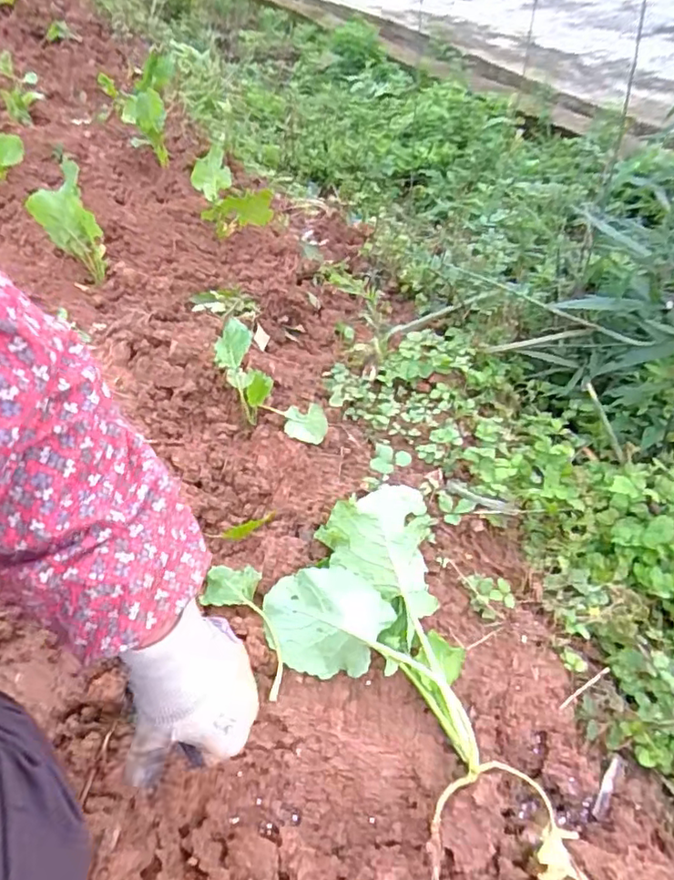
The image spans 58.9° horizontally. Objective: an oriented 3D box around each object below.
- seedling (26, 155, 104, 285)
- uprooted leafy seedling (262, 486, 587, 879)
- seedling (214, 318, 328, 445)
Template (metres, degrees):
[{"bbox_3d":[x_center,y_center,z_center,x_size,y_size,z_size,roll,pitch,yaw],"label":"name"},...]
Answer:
[{"bbox_3d":[-0.445,-0.359,0.984,0.091,0.139,0.150,-20,54,-13],"label":"seedling"},{"bbox_3d":[0.047,0.199,0.474,0.158,0.080,0.310,-17,53,-12],"label":"uprooted leafy seedling"},{"bbox_3d":[-0.086,-0.058,0.727,0.178,0.081,0.053,45,63,4],"label":"seedling"}]

